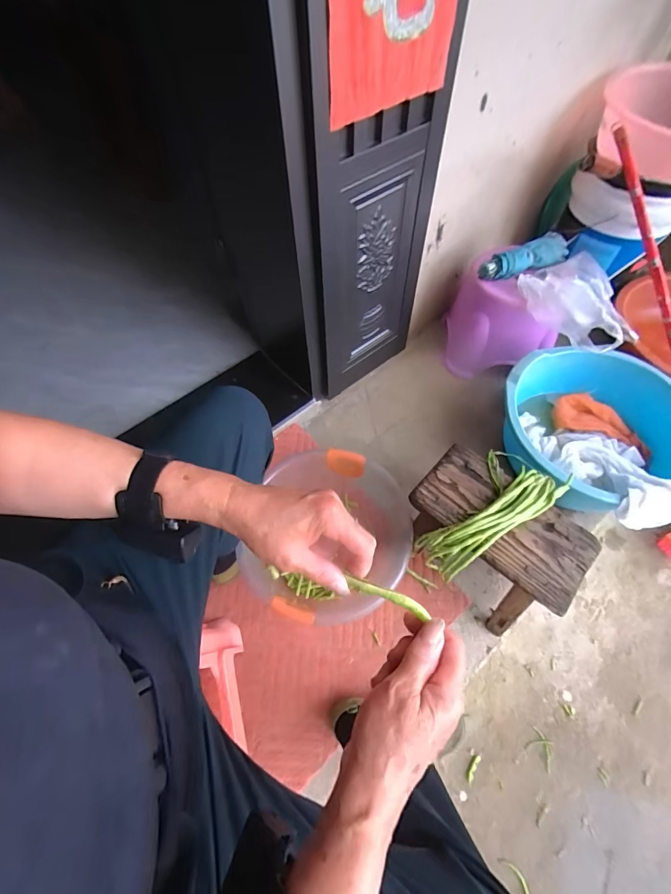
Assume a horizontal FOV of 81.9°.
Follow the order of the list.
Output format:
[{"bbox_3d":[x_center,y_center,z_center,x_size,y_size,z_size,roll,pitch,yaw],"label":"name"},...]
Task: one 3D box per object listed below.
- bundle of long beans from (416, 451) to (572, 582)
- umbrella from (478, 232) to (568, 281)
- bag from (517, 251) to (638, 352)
[{"bbox_3d":[0.243,0.096,0.621,0.251,0.062,0.107,-36,64,-4],"label":"bundle of long beans"},{"bbox_3d":[0.360,-0.356,0.734,0.161,0.053,0.040,-18,61,-8],"label":"umbrella"},{"bbox_3d":[0.457,-0.261,0.730,0.140,0.099,0.195,-31,64,-15],"label":"bag"}]

